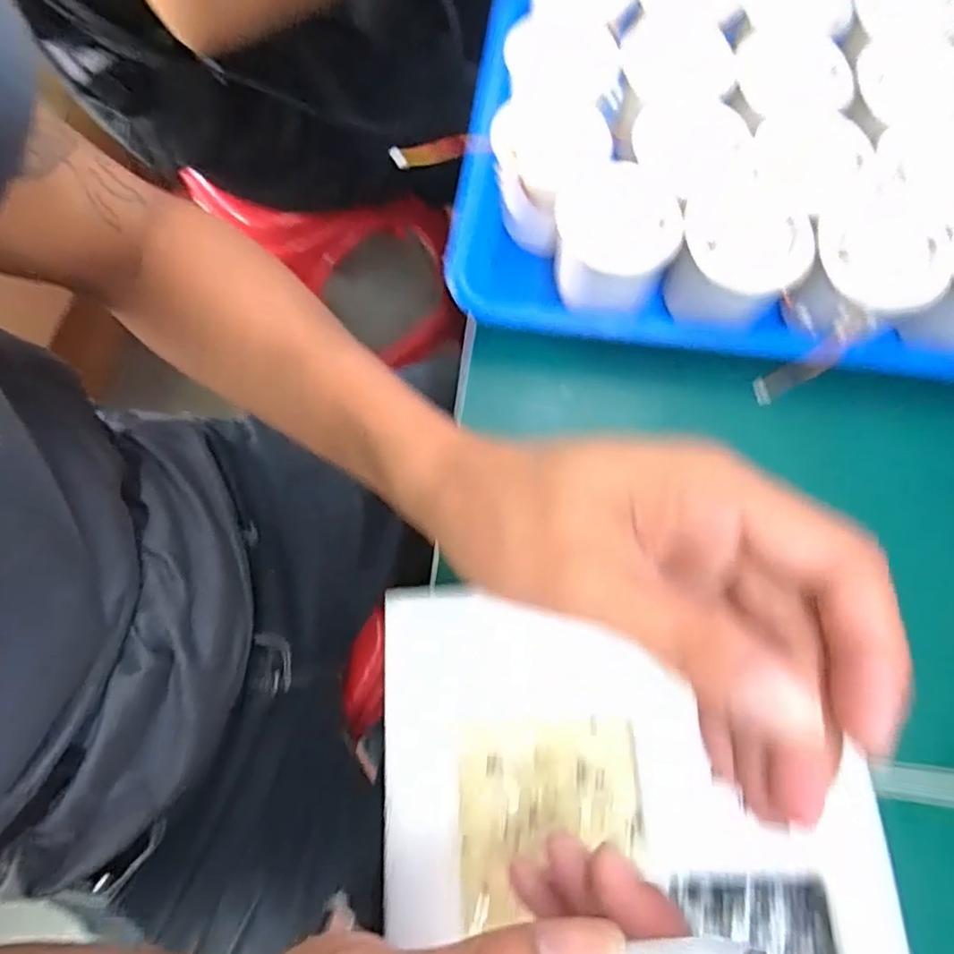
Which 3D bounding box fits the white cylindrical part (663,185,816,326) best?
[{"bbox_3d":[0.128,-0.106,0.311,0.059,0.040,0.056,0,71,1],"label":"white cylindrical part"}]

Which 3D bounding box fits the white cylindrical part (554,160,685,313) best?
[{"bbox_3d":[0.068,-0.118,0.312,0.055,0.036,0.059,0,71,1],"label":"white cylindrical part"}]

